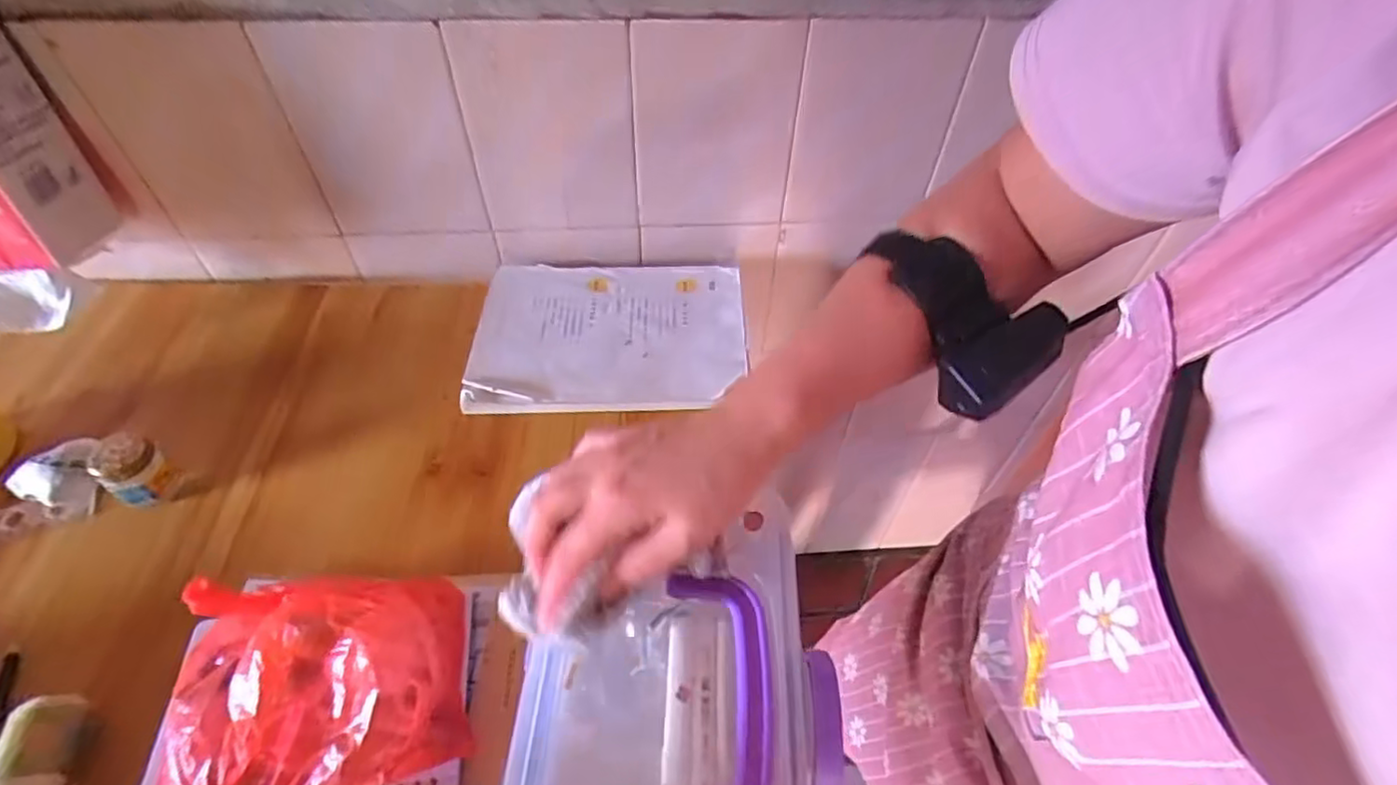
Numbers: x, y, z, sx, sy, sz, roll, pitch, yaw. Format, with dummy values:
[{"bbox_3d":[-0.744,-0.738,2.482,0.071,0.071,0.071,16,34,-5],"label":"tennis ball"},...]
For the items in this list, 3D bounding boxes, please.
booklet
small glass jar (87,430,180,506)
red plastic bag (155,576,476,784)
[{"bbox_3d":[-0.085,-0.059,0.631,0.253,0.014,0.188,0,55,0],"label":"booklet"},{"bbox_3d":[-0.440,0.060,0.504,0.039,0.053,0.039,1,50,-1],"label":"small glass jar"},{"bbox_3d":[-0.225,0.165,0.374,0.161,0.064,0.115,-10,51,-9],"label":"red plastic bag"}]

